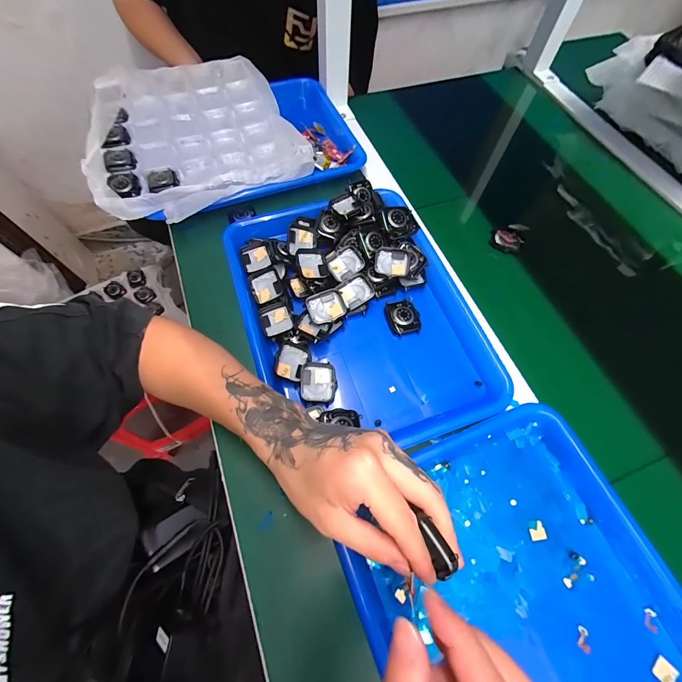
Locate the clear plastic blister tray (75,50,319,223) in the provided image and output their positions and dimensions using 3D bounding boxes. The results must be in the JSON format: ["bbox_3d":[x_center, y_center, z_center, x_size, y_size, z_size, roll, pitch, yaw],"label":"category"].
[{"bbox_3d":[-0.236,-0.329,0.500,0.294,0.039,0.355,-21,67,-10],"label":"clear plastic blister tray"}]

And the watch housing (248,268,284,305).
[{"bbox_3d":[-0.090,-0.066,0.384,0.036,0.010,0.043,-18,67,-9],"label":"watch housing"}]

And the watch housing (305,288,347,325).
[{"bbox_3d":[-0.016,-0.039,0.373,0.043,0.014,0.035,-21,67,-10],"label":"watch housing"}]

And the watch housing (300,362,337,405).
[{"bbox_3d":[-0.025,0.048,0.349,0.037,0.016,0.044,2,65,0],"label":"watch housing"}]

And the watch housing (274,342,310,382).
[{"bbox_3d":[-0.055,0.024,0.356,0.037,0.011,0.042,20,68,-28],"label":"watch housing"}]

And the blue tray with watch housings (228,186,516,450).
[{"bbox_3d":[0.017,-0.040,0.378,0.251,0.044,0.330,-19,67,-9],"label":"blue tray with watch housings"}]

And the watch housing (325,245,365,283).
[{"bbox_3d":[0.006,-0.099,0.408,0.043,0.011,0.039,-28,84,3],"label":"watch housing"}]

